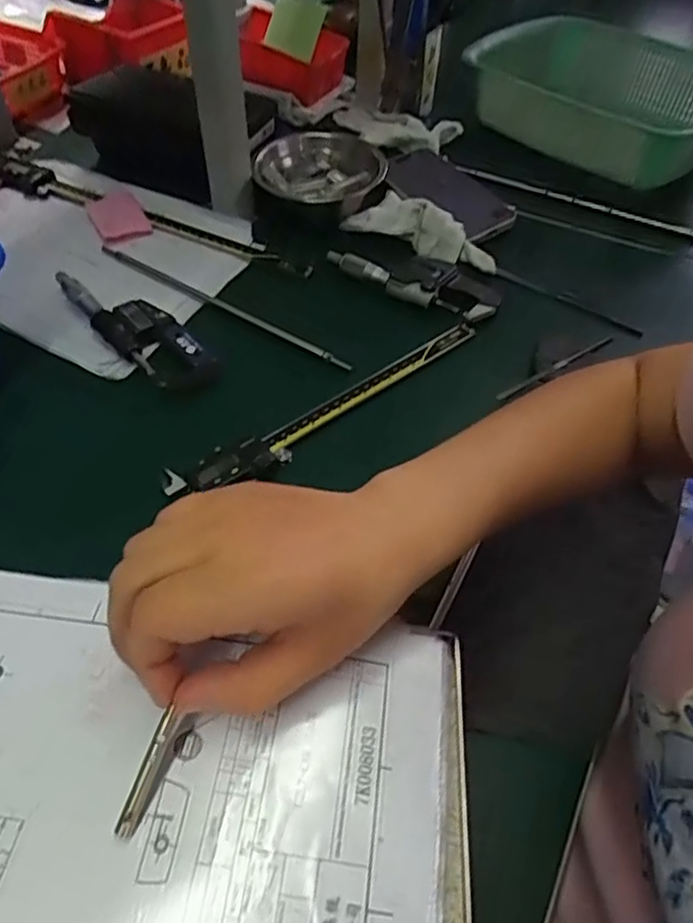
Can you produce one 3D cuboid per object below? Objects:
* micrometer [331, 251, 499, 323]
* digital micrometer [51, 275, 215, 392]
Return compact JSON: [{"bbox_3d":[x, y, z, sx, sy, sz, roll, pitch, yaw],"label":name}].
[{"bbox_3d":[0.060,-0.164,0.591,0.158,0.018,0.048,22,54,15],"label":"micrometer"},{"bbox_3d":[-0.179,-0.113,0.547,0.175,0.021,0.051,33,58,22],"label":"digital micrometer"}]

